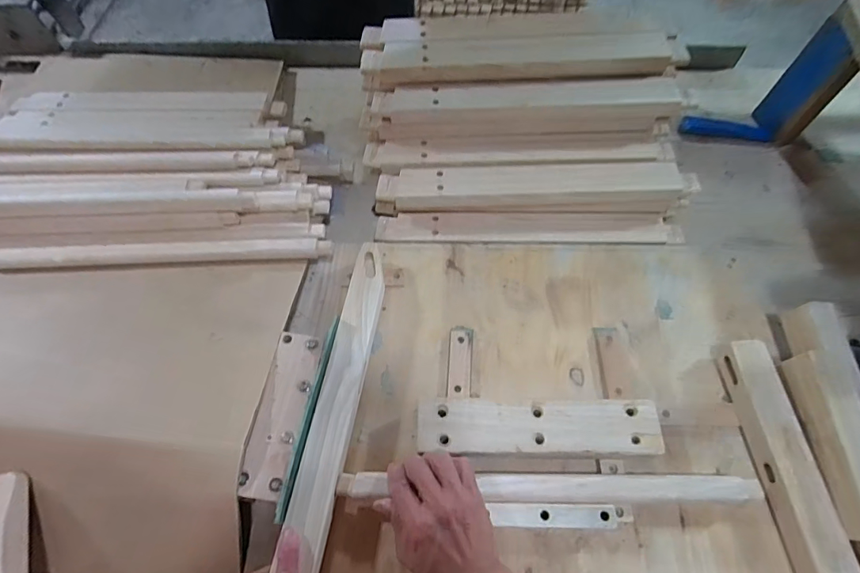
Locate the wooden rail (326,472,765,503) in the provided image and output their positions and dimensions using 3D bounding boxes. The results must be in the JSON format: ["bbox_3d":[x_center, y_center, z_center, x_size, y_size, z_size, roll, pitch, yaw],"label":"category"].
[{"bbox_3d":[0.117,0.206,0.464,0.420,0.020,0.028,0,62,1],"label":"wooden rail"}]

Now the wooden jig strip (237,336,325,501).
[{"bbox_3d":[-0.158,0.133,0.482,0.049,0.012,0.168,9,63,5],"label":"wooden jig strip"}]

